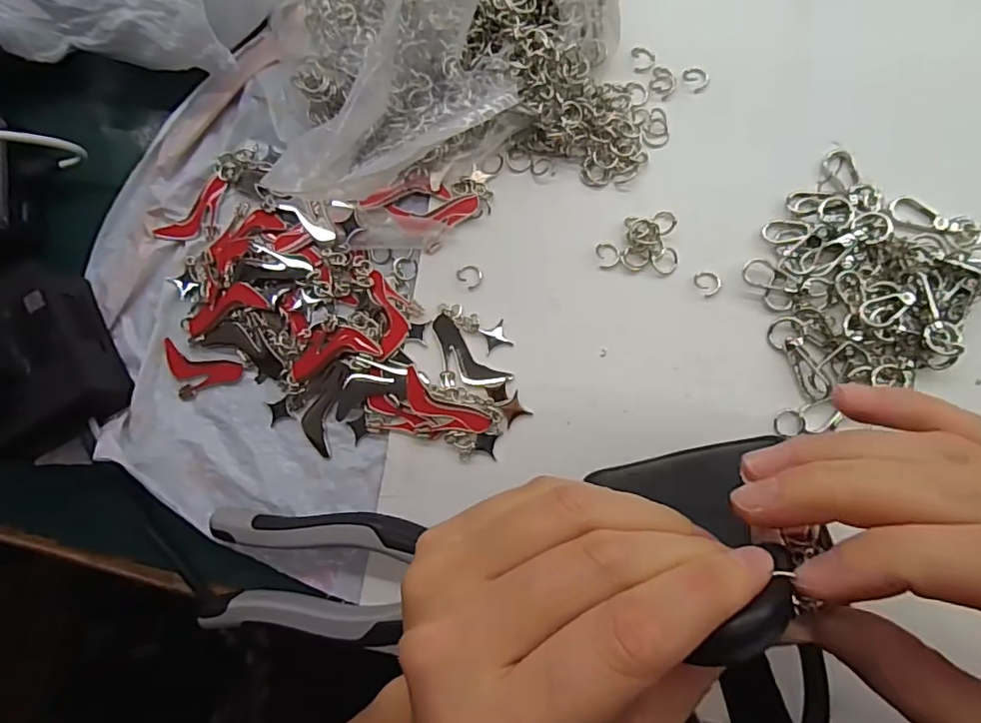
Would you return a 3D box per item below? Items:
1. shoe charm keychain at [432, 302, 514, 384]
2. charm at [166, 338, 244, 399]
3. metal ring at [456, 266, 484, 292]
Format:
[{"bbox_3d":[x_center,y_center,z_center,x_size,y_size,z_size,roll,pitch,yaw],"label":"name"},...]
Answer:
[{"bbox_3d":[-0.009,-0.008,0.271,0.037,0.004,0.039,0,83,6],"label":"shoe charm keychain"},{"bbox_3d":[-0.151,0.007,0.289,0.046,0.004,0.025,18,85,8],"label":"charm"},{"bbox_3d":[-0.010,-0.042,0.277,0.012,0.004,0.011,-1,83,6],"label":"metal ring"}]

